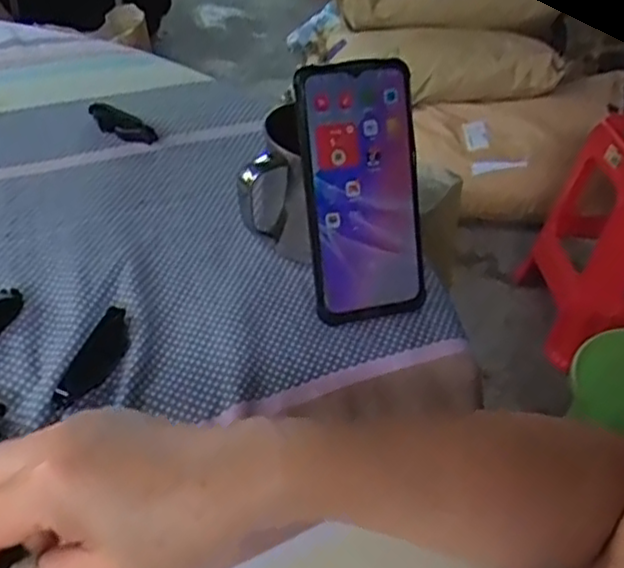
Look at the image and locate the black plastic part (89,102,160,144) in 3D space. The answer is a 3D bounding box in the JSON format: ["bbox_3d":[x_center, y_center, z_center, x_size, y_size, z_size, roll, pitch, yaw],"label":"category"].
[{"bbox_3d":[-0.173,-0.145,0.637,0.075,0.022,0.015,24,41,22],"label":"black plastic part"}]

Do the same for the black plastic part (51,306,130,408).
[{"bbox_3d":[-0.123,0.039,0.412,0.019,0.016,0.077,9,38,4],"label":"black plastic part"}]

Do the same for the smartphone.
[{"bbox_3d":[0.033,-0.059,0.458,0.075,0.160,0.014,-10,11,-19],"label":"smartphone"}]

